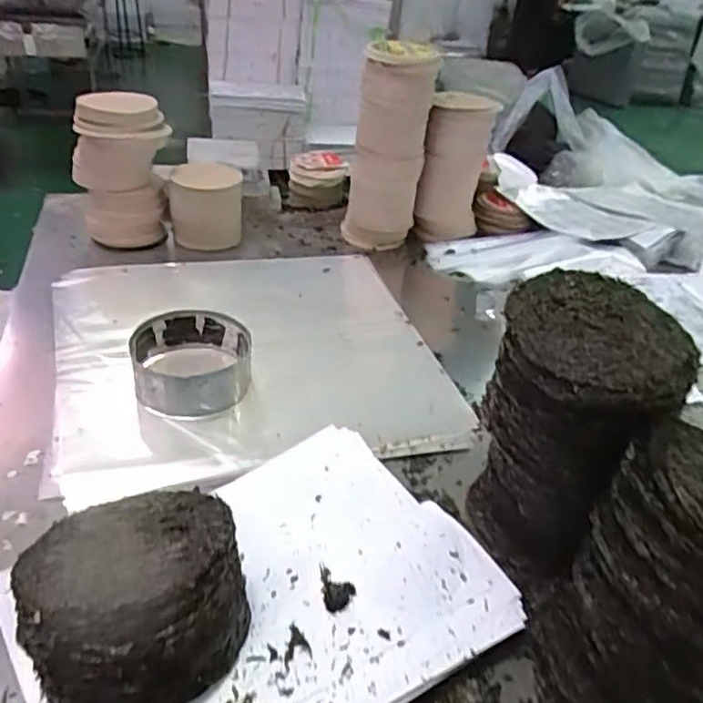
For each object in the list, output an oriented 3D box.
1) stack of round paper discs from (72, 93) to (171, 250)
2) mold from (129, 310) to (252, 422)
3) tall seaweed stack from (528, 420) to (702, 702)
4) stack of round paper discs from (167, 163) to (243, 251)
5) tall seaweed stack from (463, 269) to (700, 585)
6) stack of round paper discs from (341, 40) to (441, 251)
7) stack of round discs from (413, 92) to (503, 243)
[{"bbox_3d":[-0.489,-0.384,1.365,0.179,0.281,0.145,-14,40,-25],"label":"stack of round paper discs"},{"bbox_3d":[-0.251,0.016,1.007,0.180,0.090,0.176,0,36,-8],"label":"mold"},{"bbox_3d":[0.331,0.234,0.624,0.232,0.264,0.192,18,37,16],"label":"tall seaweed stack"},{"bbox_3d":[-0.325,-0.327,1.420,0.151,0.173,0.149,-4,37,-13],"label":"stack of round paper discs"},{"bbox_3d":[0.252,0.099,0.768,0.196,0.321,0.180,27,41,27],"label":"tall seaweed stack"},{"bbox_3d":[0.084,-0.464,1.452,0.163,0.411,0.140,10,36,6],"label":"stack of round paper discs"},{"bbox_3d":[0.248,-0.437,1.537,0.129,0.317,0.138,20,38,18],"label":"stack of round discs"}]

